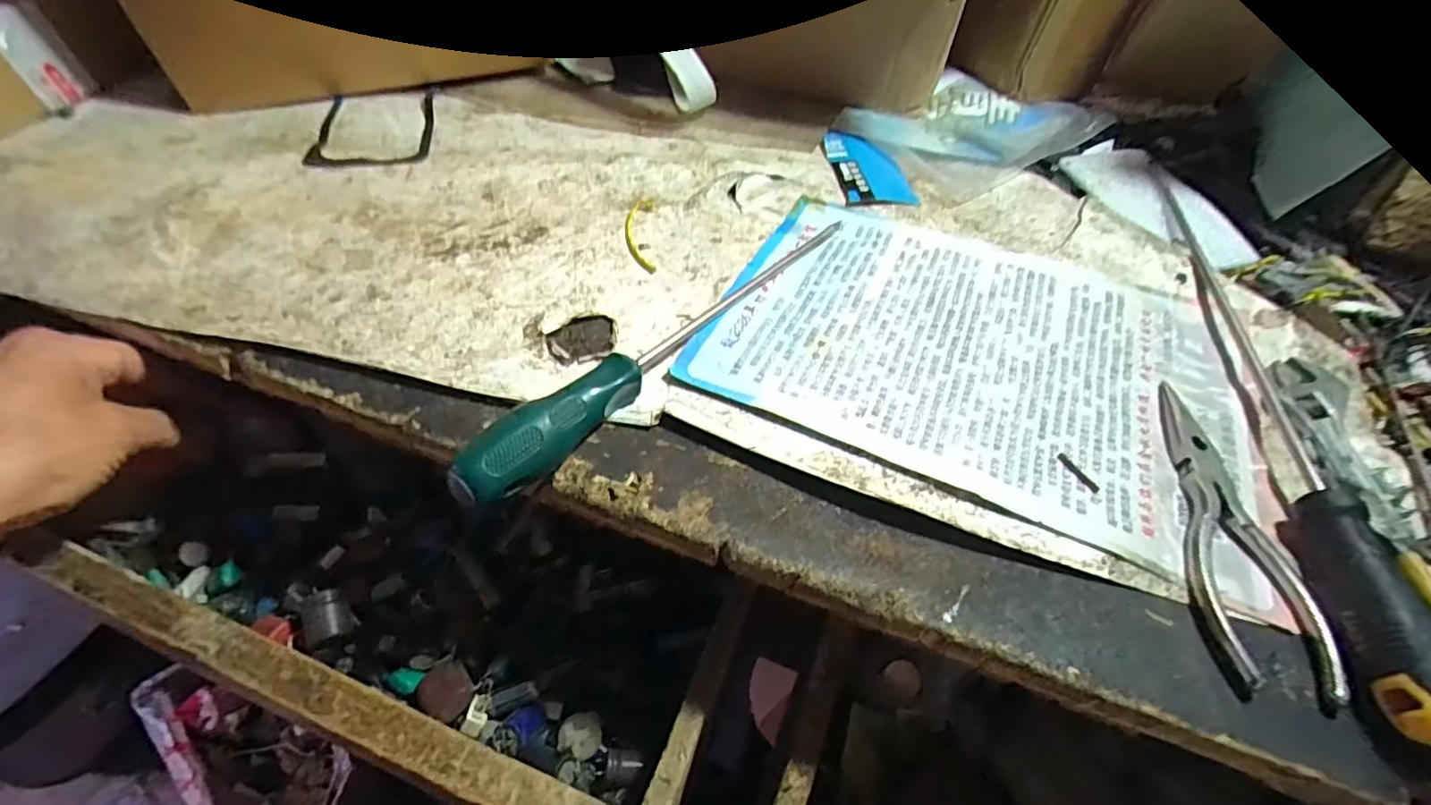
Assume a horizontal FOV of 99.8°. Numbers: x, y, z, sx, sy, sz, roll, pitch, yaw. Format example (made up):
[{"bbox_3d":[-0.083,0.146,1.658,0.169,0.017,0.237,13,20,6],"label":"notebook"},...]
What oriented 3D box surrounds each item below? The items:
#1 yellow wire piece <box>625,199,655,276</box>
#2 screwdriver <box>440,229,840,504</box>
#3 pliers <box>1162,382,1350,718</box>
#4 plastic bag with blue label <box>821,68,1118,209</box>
[{"bbox_3d":[-0.048,-0.108,0.384,0.019,0.004,0.082,-2,51,-6],"label":"yellow wire piece"},{"bbox_3d":[-0.011,-0.041,0.309,0.025,0.032,0.276,34,56,21],"label":"screwdriver"},{"bbox_3d":[0.226,0.053,0.271,0.048,0.008,0.152,10,51,3],"label":"pliers"},{"bbox_3d":[0.185,-0.214,0.472,0.228,0.018,0.134,-21,56,-20],"label":"plastic bag with blue label"}]

